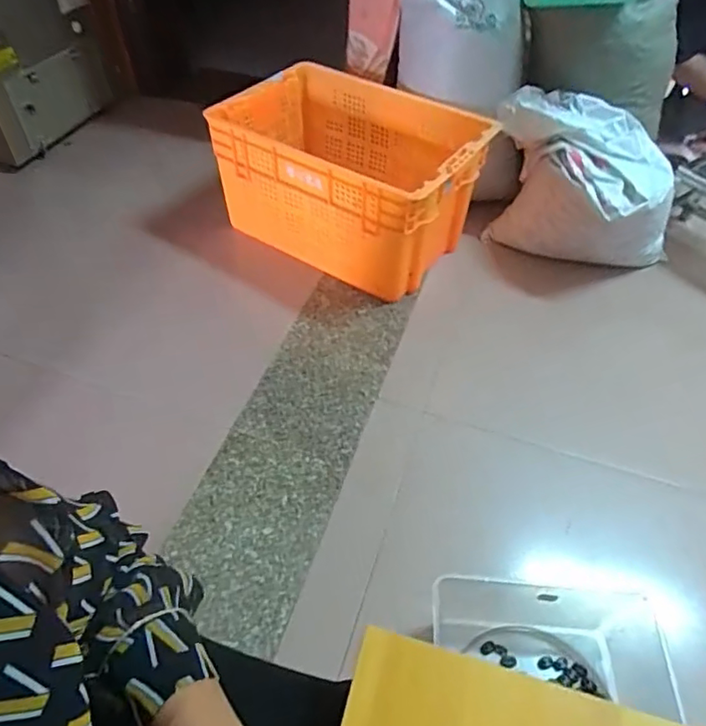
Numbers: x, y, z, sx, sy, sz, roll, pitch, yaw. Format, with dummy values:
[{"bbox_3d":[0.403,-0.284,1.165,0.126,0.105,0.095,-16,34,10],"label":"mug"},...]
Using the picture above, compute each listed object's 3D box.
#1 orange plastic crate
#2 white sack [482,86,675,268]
[{"bbox_3d":[-0.003,-0.470,1.387,0.584,0.312,0.432,27,55,19],"label":"orange plastic crate"},{"bbox_3d":[0.577,-0.442,1.377,0.335,0.315,0.384,-24,55,-20],"label":"white sack"}]

